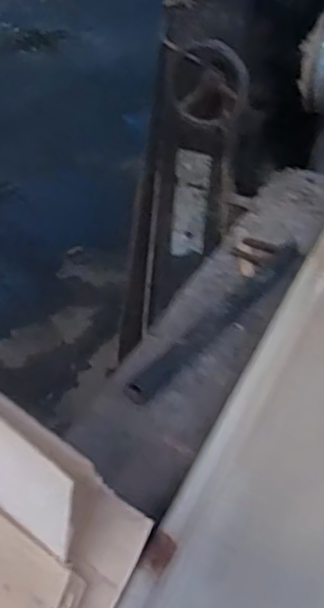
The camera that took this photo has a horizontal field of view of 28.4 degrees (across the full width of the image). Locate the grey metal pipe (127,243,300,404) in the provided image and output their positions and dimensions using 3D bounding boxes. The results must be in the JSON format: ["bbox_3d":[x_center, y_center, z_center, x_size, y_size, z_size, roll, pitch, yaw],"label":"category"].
[{"bbox_3d":[0.101,0.004,0.976,0.039,0.030,0.455,25,41,28],"label":"grey metal pipe"}]

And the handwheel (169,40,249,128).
[{"bbox_3d":[0.092,-0.424,1.229,0.158,0.161,0.046,-35,6,44],"label":"handwheel"}]

